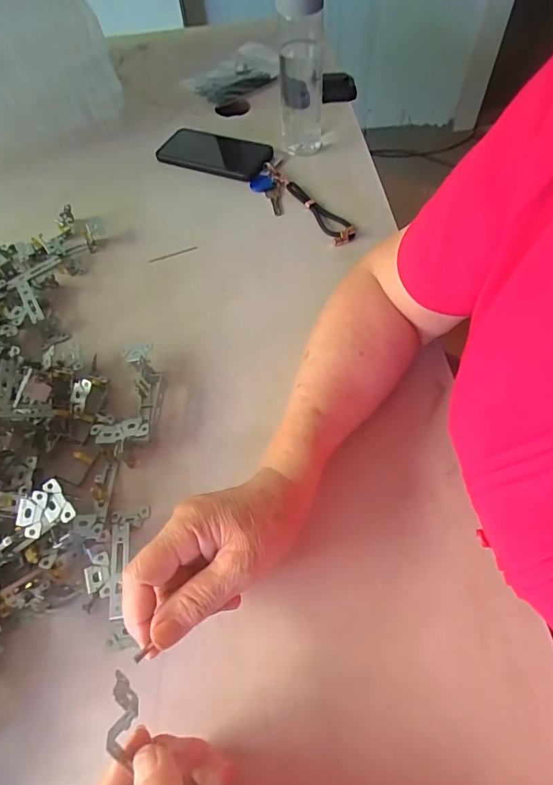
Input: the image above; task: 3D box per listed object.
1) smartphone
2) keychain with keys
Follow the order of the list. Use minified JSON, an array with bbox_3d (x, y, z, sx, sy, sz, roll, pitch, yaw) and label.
[{"bbox_3d":[-0.091,-0.355,0.646,0.166,0.014,0.091,19,62,14],"label":"smartphone"},{"bbox_3d":[0.026,-0.261,0.582,0.072,0.014,0.209,-26,61,-12],"label":"keychain with keys"}]

